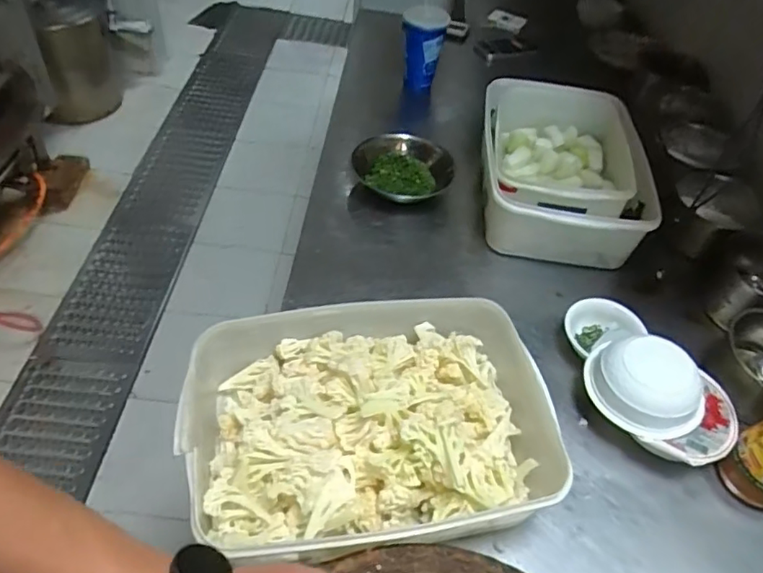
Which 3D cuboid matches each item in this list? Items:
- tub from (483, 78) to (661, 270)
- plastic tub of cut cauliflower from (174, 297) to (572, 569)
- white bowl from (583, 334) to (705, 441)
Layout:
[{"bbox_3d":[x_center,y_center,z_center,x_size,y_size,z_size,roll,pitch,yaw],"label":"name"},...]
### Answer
[{"bbox_3d":[0.311,-0.206,1.005,0.263,0.113,0.362,8,49,-1],"label":"tub"},{"bbox_3d":[-0.006,0.162,0.666,0.399,0.130,0.269,-6,51,-13],"label":"plastic tub of cut cauliflower"},{"bbox_3d":[0.335,0.121,0.725,0.135,0.057,0.126,4,49,-5],"label":"white bowl"}]

